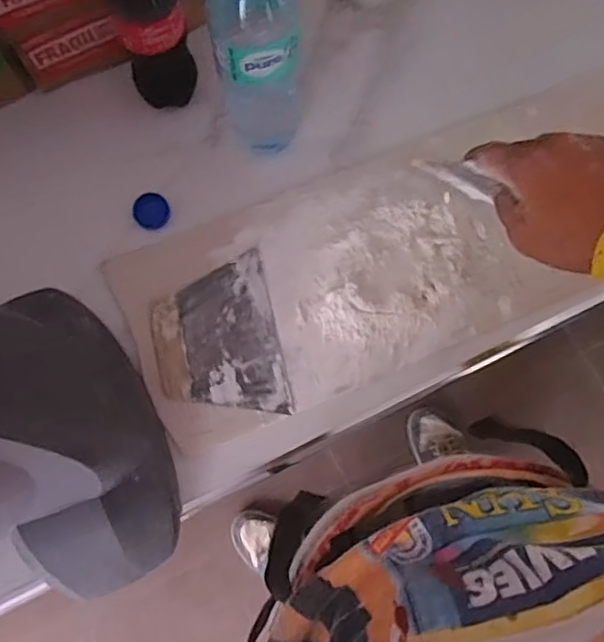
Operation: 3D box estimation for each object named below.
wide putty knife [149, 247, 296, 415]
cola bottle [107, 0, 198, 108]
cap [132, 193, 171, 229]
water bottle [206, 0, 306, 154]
[{"bbox_3d":[-0.072,0.017,0.539,0.103,0.010,0.135,-12,80,-3],"label":"wide putty knife"},{"bbox_3d":[-0.120,-0.240,0.489,0.057,0.196,0.066,-19,80,-5],"label":"cola bottle"},{"bbox_3d":[-0.134,-0.098,0.560,0.030,0.007,0.030,0,79,-1],"label":"cap"},{"bbox_3d":[-0.030,-0.186,0.464,0.064,0.233,0.053,-10,80,-3],"label":"water bottle"}]

